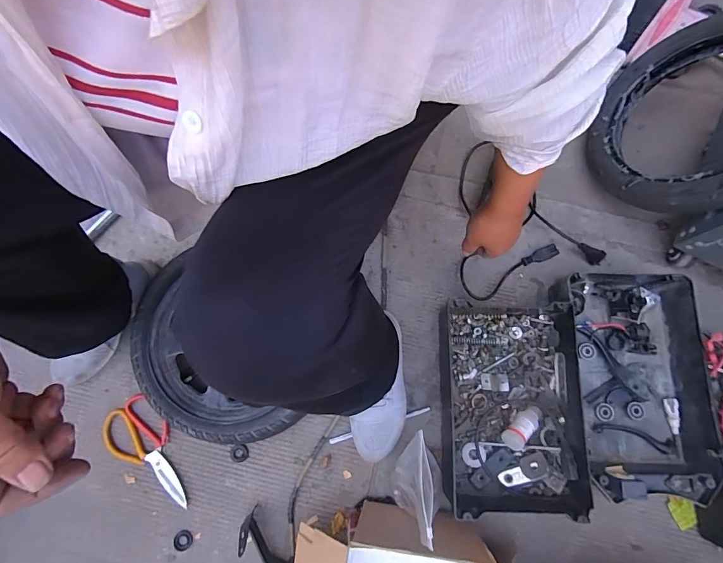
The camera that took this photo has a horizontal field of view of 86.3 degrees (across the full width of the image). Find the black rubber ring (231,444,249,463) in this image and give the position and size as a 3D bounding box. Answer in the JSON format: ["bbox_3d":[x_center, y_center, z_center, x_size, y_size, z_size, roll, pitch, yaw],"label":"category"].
[{"bbox_3d":[-0.209,0.295,0.660,0.029,0.006,0.029,-27,79,-7],"label":"black rubber ring"}]

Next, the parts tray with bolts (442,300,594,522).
[{"bbox_3d":[0.245,0.207,0.650,0.215,0.077,0.339,0,77,-1],"label":"parts tray with bolts"}]

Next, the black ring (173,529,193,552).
[{"bbox_3d":[-0.292,0.424,0.630,0.031,0.004,0.029,0,78,-1],"label":"black ring"}]

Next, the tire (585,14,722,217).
[{"bbox_3d":[0.574,-0.268,0.637,0.068,0.319,0.330,15,114,-35],"label":"tire"}]

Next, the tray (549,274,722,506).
[{"bbox_3d":[0.456,0.163,0.649,0.219,0.104,0.351,-2,77,-1],"label":"tray"}]

